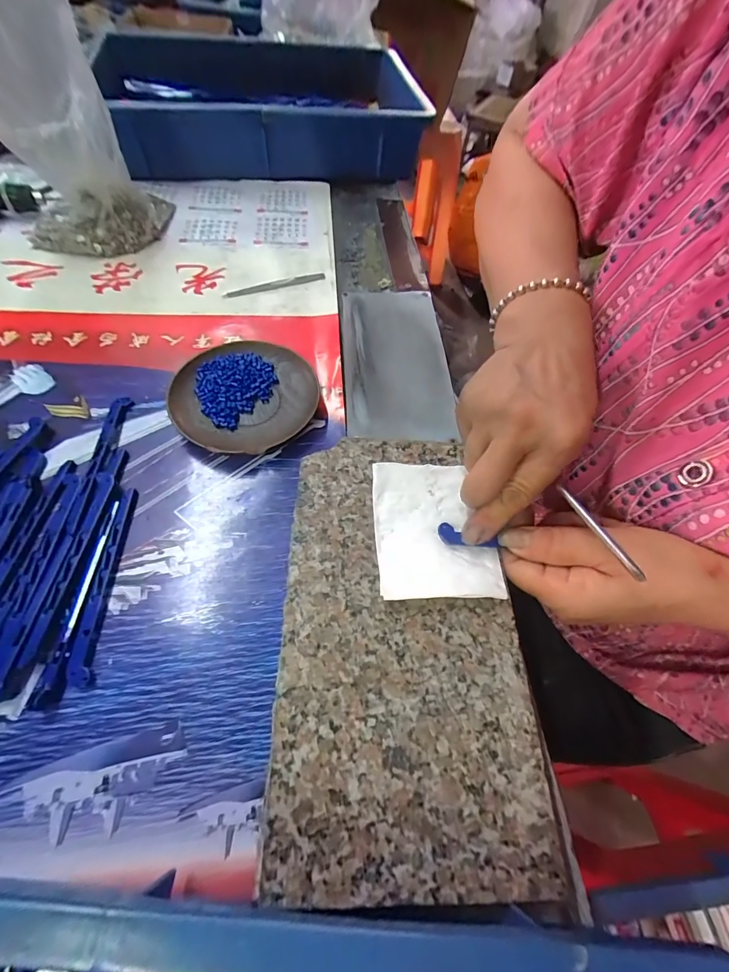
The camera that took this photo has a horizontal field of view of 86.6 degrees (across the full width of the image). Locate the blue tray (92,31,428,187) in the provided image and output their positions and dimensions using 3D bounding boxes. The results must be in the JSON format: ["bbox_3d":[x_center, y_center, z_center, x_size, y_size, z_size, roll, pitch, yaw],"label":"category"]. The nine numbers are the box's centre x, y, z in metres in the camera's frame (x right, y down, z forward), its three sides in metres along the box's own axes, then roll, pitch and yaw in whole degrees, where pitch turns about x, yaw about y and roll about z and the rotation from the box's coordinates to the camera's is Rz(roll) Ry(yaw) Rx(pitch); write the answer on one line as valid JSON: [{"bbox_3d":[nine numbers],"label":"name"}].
[{"bbox_3d":[-0.147,-0.552,0.557,0.397,0.078,0.354,-11,61,-11],"label":"blue tray"}]

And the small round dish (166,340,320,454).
[{"bbox_3d":[-0.096,-0.072,0.314,0.110,0.017,0.112,-1,59,-5],"label":"small round dish"}]

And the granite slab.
[{"bbox_3d":[0.020,0.077,0.232,0.132,0.024,0.238,2,59,-4],"label":"granite slab"}]

